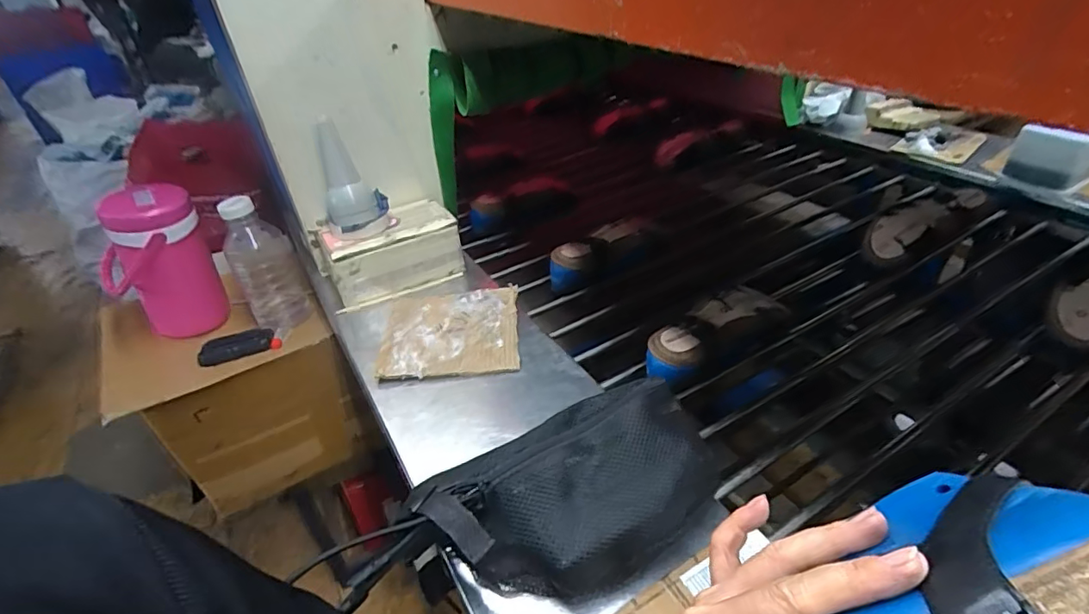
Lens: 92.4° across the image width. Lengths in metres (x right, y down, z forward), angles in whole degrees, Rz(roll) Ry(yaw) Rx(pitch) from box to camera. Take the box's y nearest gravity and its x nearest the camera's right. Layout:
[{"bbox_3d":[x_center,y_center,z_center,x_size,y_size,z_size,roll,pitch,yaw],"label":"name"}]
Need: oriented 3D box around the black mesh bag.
[{"bbox_3d":[0.027,0.164,0.443,0.246,0.093,0.125,-15,37,-15],"label":"black mesh bag"}]

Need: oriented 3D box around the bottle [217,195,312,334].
[{"bbox_3d":[-0.455,-0.065,0.855,0.095,0.227,0.083,-23,40,-24],"label":"bottle"}]

